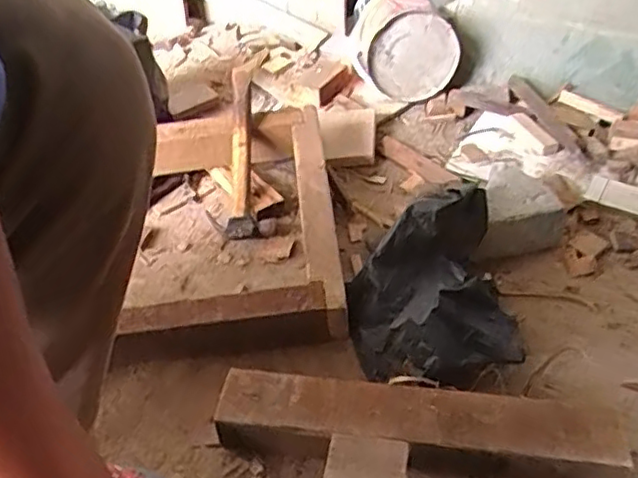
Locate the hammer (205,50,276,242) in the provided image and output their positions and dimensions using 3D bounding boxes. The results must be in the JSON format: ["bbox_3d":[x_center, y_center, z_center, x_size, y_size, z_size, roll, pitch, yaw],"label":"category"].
[{"bbox_3d":[-0.104,-0.123,0.893,0.086,0.044,0.256,-1,78,2],"label":"hammer"}]

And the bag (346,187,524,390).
[{"bbox_3d":[0.120,0.051,0.709,0.175,0.090,0.222,-7,40,-4],"label":"bag"}]

